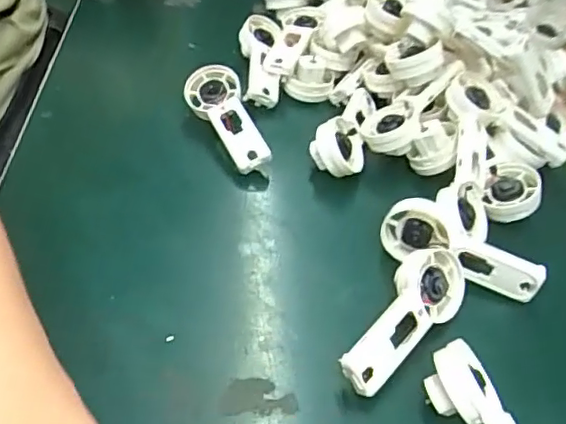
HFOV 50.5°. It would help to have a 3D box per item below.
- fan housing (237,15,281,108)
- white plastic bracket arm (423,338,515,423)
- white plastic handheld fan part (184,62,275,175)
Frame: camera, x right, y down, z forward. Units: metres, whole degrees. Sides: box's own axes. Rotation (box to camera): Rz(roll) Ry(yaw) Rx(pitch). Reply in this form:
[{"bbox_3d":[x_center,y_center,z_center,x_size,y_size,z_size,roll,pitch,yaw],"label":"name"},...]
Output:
[{"bbox_3d":[-0.017,-0.118,0.470,0.032,0.024,0.086,0,60,-7],"label":"fan housing"},{"bbox_3d":[0.094,0.104,0.269,0.025,0.028,0.089,-15,50,-20],"label":"white plastic bracket arm"},{"bbox_3d":[-0.041,-0.064,0.417,0.037,0.034,0.085,-12,49,-18],"label":"white plastic handheld fan part"}]

